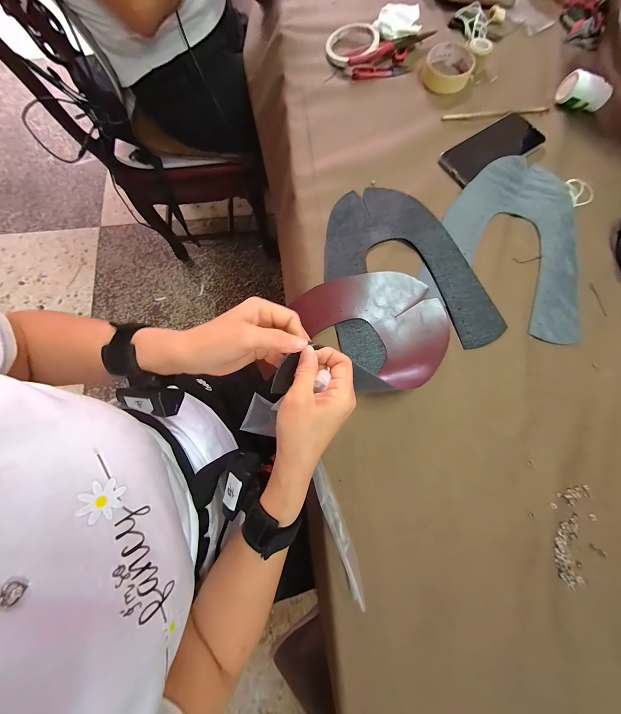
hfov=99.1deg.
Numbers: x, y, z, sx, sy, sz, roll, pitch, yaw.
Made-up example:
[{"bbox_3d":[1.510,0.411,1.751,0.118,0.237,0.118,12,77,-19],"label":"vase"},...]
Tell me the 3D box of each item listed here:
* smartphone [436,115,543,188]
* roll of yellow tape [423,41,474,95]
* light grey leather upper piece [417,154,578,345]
[{"bbox_3d":[0.284,-0.331,0.416,0.161,0.011,0.070,-32,80,-6],"label":"smartphone"},{"bbox_3d":[0.236,-0.496,0.453,0.081,0.022,0.088,21,79,5],"label":"roll of yellow tape"},{"bbox_3d":[0.298,-0.172,0.387,0.219,0.012,0.266,20,79,4],"label":"light grey leather upper piece"}]

